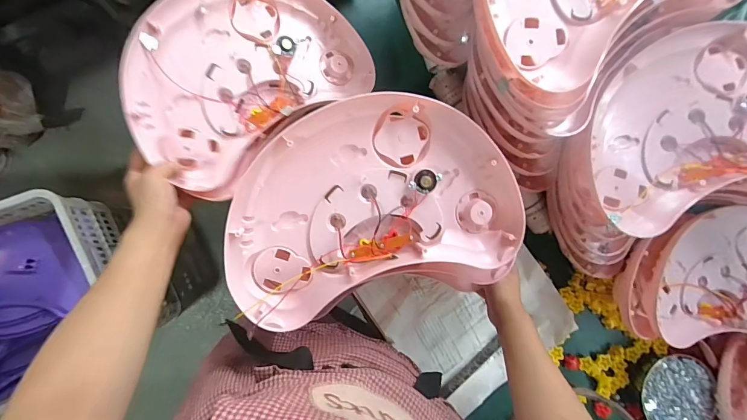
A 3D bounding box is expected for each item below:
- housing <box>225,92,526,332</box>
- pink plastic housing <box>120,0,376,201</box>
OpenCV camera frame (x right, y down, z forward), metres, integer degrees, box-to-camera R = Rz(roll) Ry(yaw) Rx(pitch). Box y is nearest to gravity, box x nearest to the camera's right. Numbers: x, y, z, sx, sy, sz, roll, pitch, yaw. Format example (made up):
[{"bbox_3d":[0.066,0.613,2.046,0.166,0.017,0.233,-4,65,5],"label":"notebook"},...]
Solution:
[{"bbox_3d":[0.003,-0.004,0.425,0.326,0.064,0.232,-8,86,-8],"label":"housing"},{"bbox_3d":[-0.181,-0.191,0.505,0.327,0.065,0.242,-48,109,-17],"label":"pink plastic housing"}]

